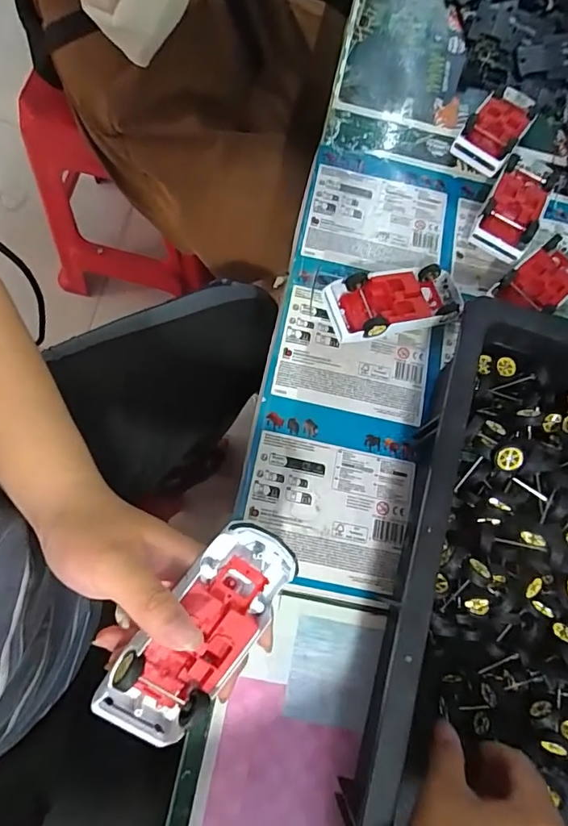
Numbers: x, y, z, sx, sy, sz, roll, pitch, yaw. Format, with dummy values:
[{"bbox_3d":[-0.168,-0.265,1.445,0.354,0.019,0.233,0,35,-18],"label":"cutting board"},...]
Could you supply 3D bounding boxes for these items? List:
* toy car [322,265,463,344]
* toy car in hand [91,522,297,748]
[{"bbox_3d":[0.102,-0.101,0.423,0.135,0.043,0.061,-17,77,-11],"label":"toy car"},{"bbox_3d":[-0.049,0.124,0.278,0.057,0.040,0.131,39,89,-14],"label":"toy car in hand"}]

